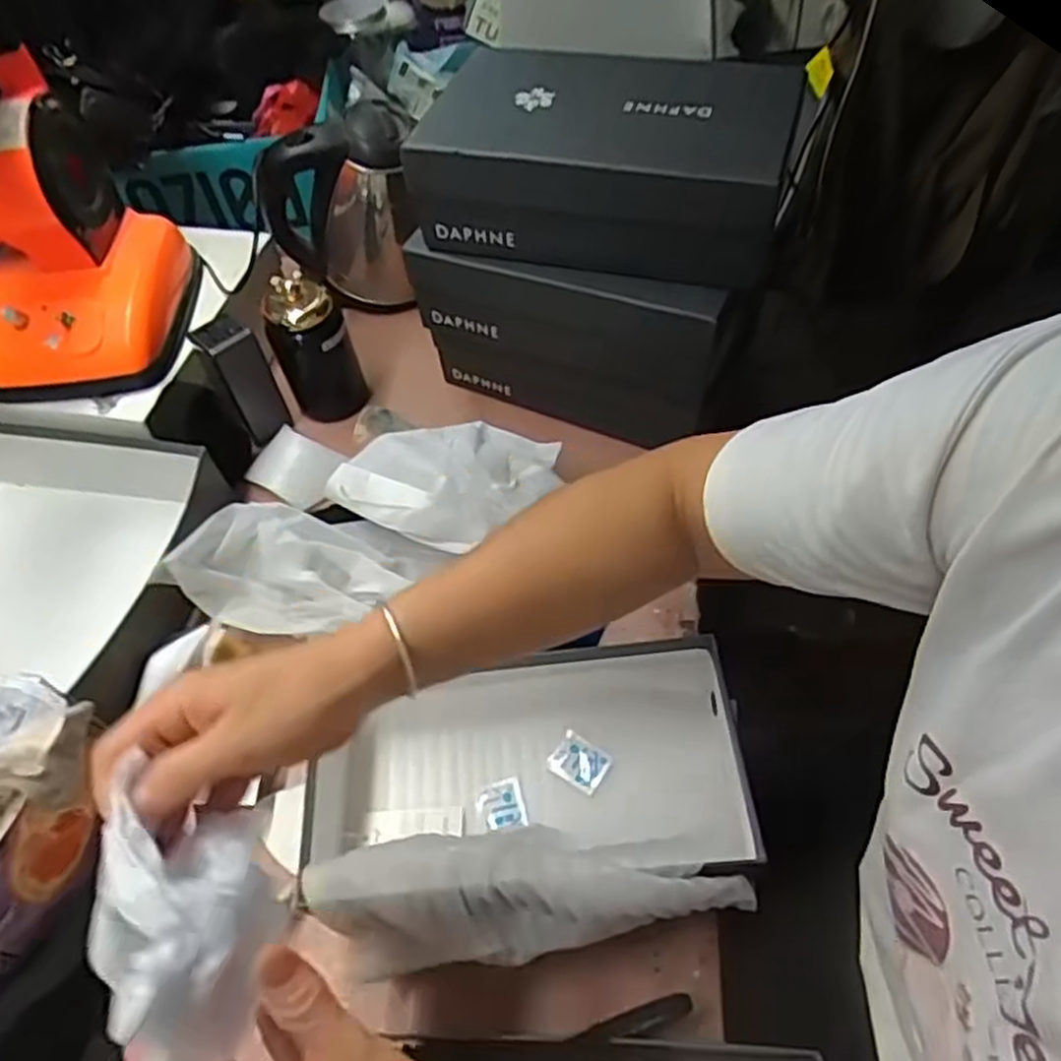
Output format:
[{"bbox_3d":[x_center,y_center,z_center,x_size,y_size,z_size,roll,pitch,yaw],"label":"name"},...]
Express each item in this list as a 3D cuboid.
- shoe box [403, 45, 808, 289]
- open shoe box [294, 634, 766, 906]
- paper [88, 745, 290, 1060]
[{"bbox_3d":[0.064,-0.343,0.689,0.320,0.105,0.216,13,57,13],"label":"shoe box"},{"bbox_3d":[0.005,0.177,0.571,0.302,0.095,0.156,-4,55,1],"label":"open shoe box"},{"bbox_3d":[-0.144,0.159,0.325,0.069,0.041,0.108,-27,57,-15],"label":"paper"}]

